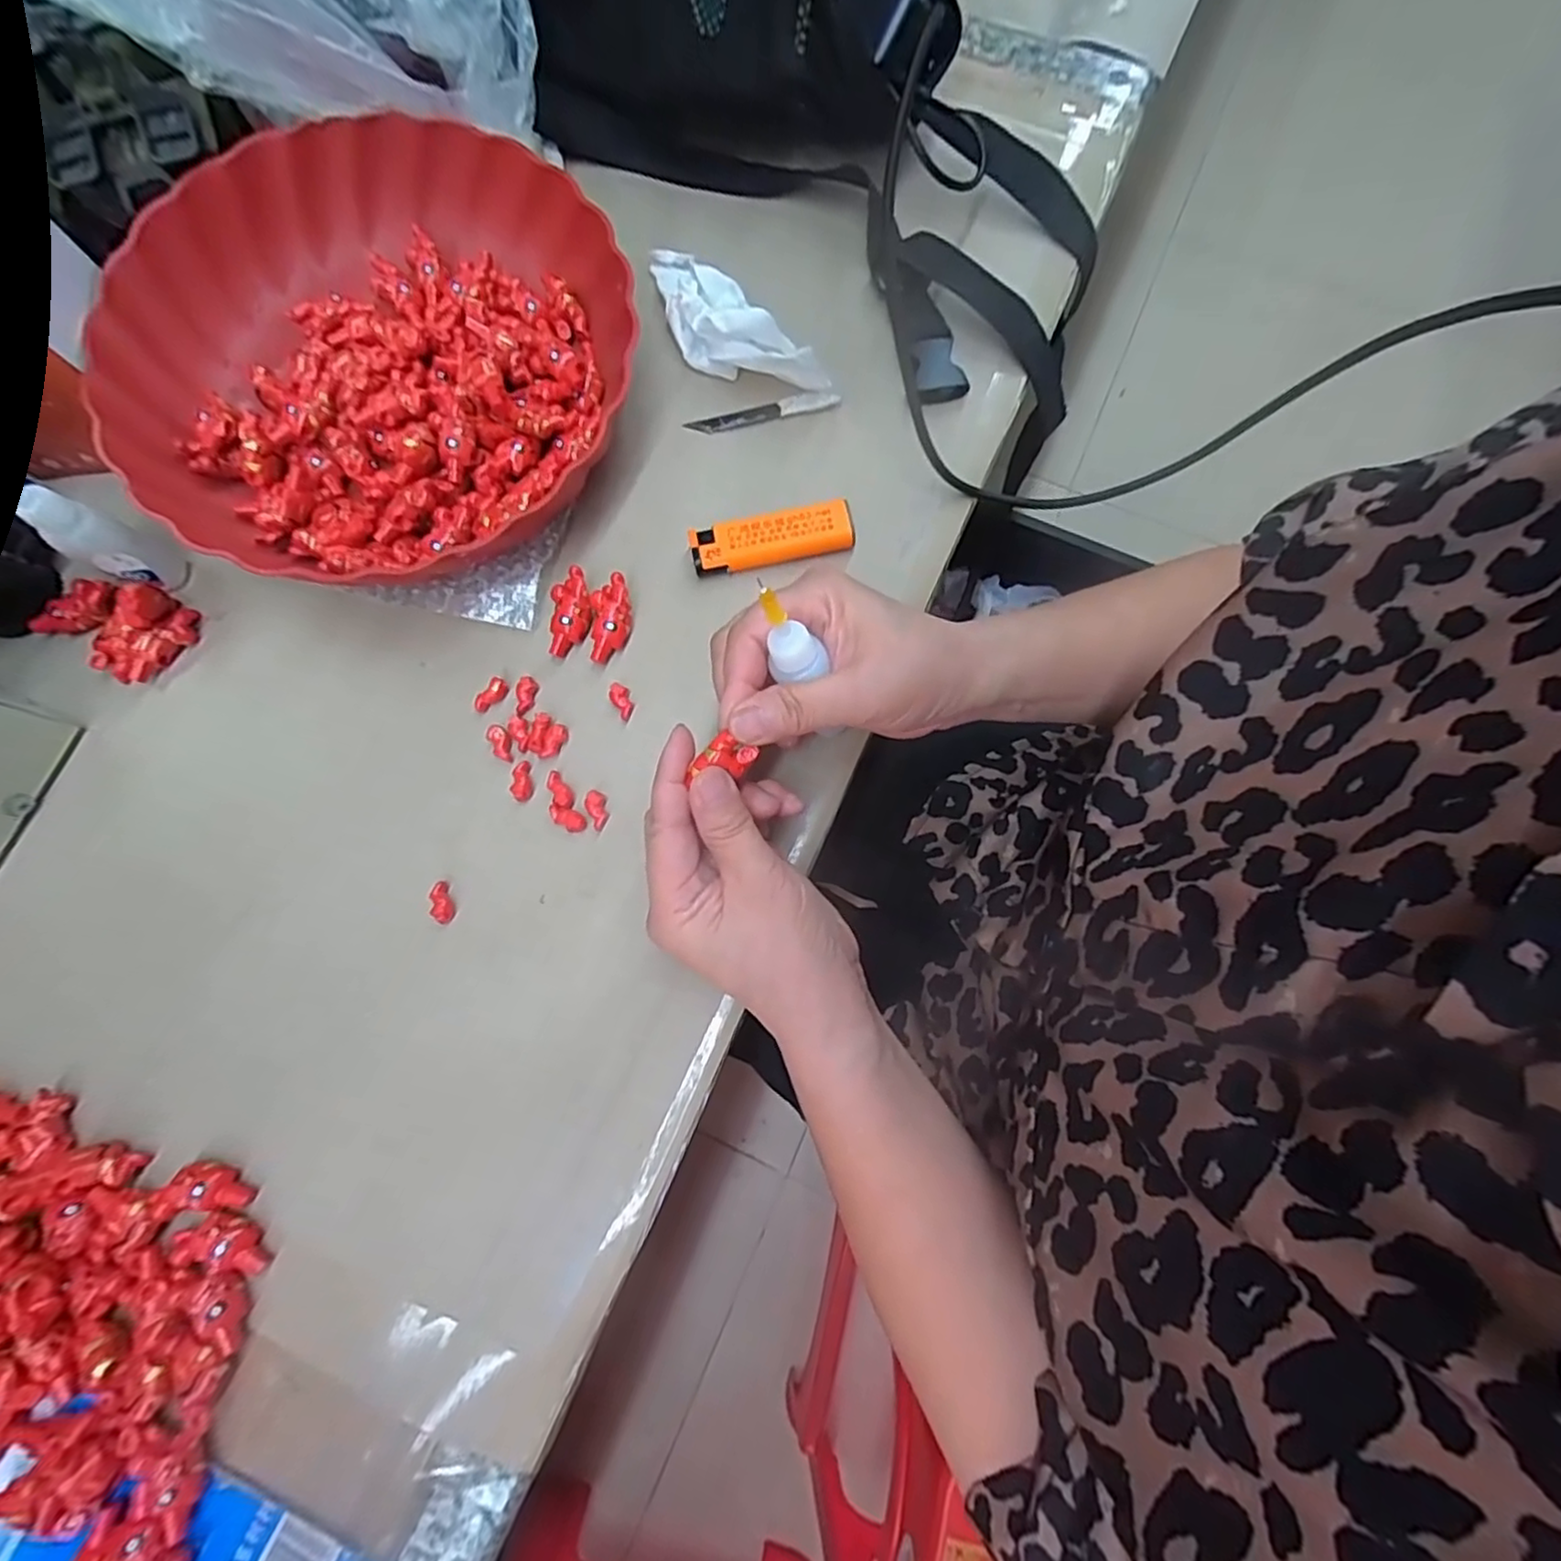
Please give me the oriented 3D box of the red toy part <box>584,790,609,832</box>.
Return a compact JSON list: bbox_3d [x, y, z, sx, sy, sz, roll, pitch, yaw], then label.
[{"bbox_3d":[-0.086,0.014,0.308,0.009,0.004,0.018,-12,77,-1],"label":"red toy part"}]

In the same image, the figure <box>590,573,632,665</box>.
[{"bbox_3d":[-0.082,-0.078,0.318,0.020,0.010,0.042,8,90,3],"label":"figure"}]

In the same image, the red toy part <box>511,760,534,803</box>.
[{"bbox_3d":[-0.122,0.000,0.311,0.009,0.005,0.018,-7,77,0],"label":"red toy part"}]

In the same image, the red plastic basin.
[{"bbox_3d":[-0.201,-0.206,0.333,0.228,0.062,0.235,0,77,2],"label":"red plastic basin"}]

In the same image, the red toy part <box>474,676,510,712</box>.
[{"bbox_3d":[-0.140,-0.041,0.319,0.018,0.007,0.008,-42,79,-8],"label":"red toy part"}]

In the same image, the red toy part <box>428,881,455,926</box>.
[{"bbox_3d":[-0.155,0.055,0.301,0.008,0.006,0.020,-20,77,-3],"label":"red toy part"}]

